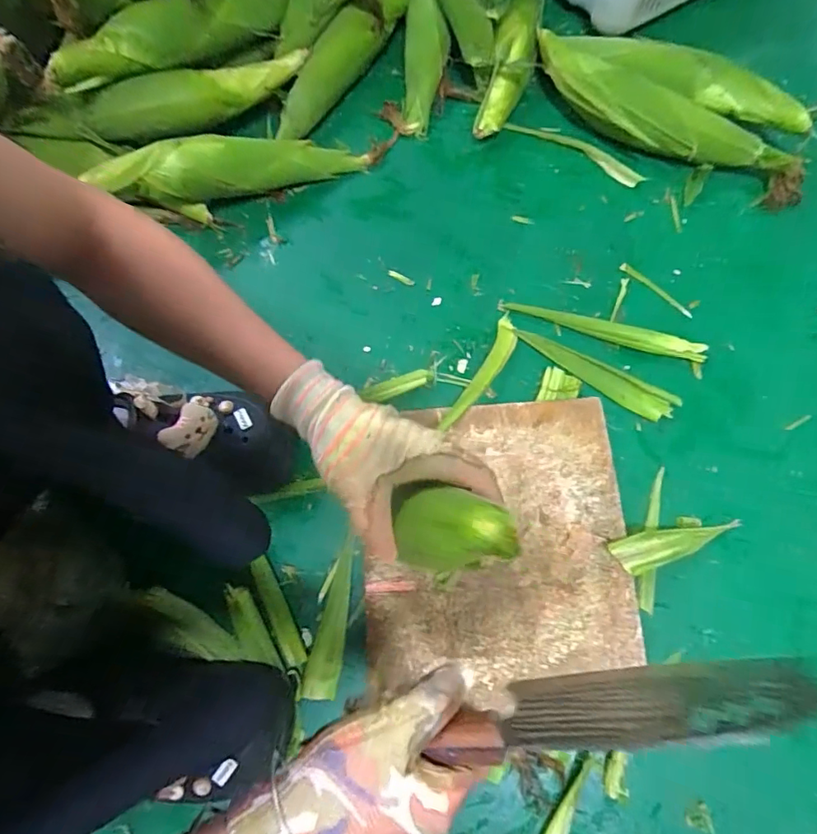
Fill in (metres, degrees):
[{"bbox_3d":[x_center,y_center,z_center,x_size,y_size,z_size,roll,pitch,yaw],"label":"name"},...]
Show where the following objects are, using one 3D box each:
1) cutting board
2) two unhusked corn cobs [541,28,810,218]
[{"bbox_3d":[0.085,0.120,0.507,0.251,0.027,0.263,-5,74,1],"label":"cutting board"},{"bbox_3d":[0.320,-0.372,0.613,0.355,0.075,0.110,26,76,9],"label":"two unhusked corn cobs"}]

